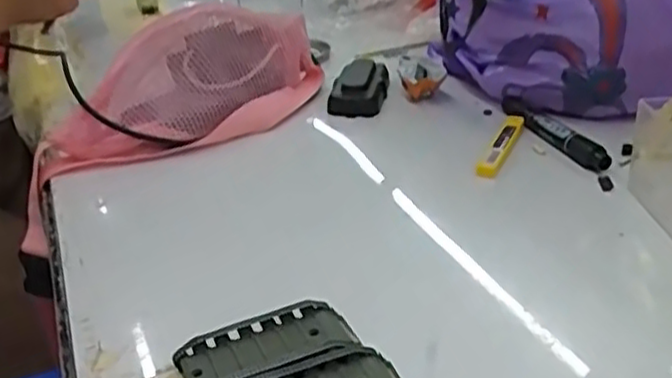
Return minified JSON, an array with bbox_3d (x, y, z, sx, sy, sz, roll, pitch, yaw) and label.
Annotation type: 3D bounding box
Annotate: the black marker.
[{"bbox_3d":[0.184,-0.051,0.619,0.019,0.019,0.139,-12,30,-15],"label":"black marker"}]

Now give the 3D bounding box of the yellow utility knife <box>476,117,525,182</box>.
[{"bbox_3d":[0.141,-0.037,0.608,0.017,0.012,0.104,11,32,25],"label":"yellow utility knife"}]

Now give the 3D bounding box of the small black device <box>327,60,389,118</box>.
[{"bbox_3d":[0.025,-0.103,0.722,0.049,0.024,0.098,3,29,12],"label":"small black device"}]

